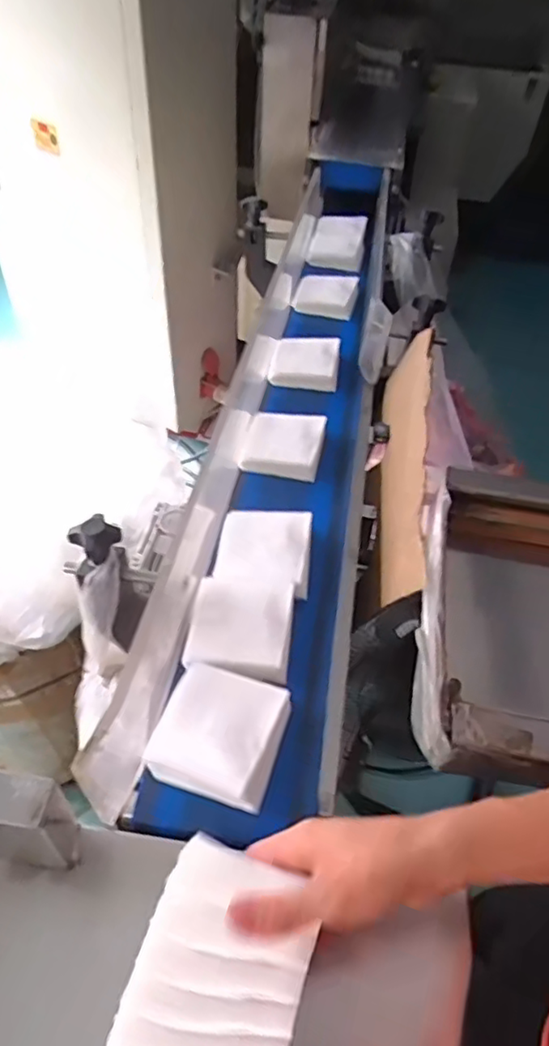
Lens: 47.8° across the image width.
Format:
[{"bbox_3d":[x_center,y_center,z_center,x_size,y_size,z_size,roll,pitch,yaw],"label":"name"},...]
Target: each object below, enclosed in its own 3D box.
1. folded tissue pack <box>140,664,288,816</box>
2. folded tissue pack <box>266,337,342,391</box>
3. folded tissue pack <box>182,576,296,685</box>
[{"bbox_3d":[-0.045,0.177,0.525,0.100,0.029,0.100,16,49,10],"label":"folded tissue pack"},{"bbox_3d":[0.046,-0.240,0.914,0.096,0.031,0.097,9,48,4],"label":"folded tissue pack"},{"bbox_3d":[-0.032,0.095,0.582,0.094,0.018,0.099,7,48,2],"label":"folded tissue pack"}]

